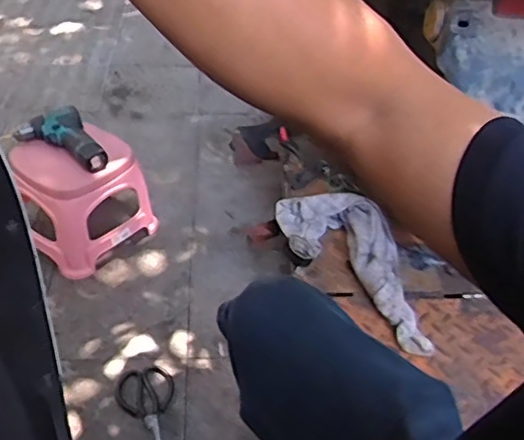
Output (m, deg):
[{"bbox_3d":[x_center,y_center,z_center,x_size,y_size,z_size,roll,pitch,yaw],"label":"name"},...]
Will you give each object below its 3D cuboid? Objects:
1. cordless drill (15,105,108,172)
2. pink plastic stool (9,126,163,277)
[{"bbox_3d":[-0.419,-0.162,1.242,0.136,0.064,0.180,-24,48,-27],"label":"cordless drill"},{"bbox_3d":[-0.399,-0.049,1.318,0.210,0.235,0.252,29,47,27],"label":"pink plastic stool"}]

